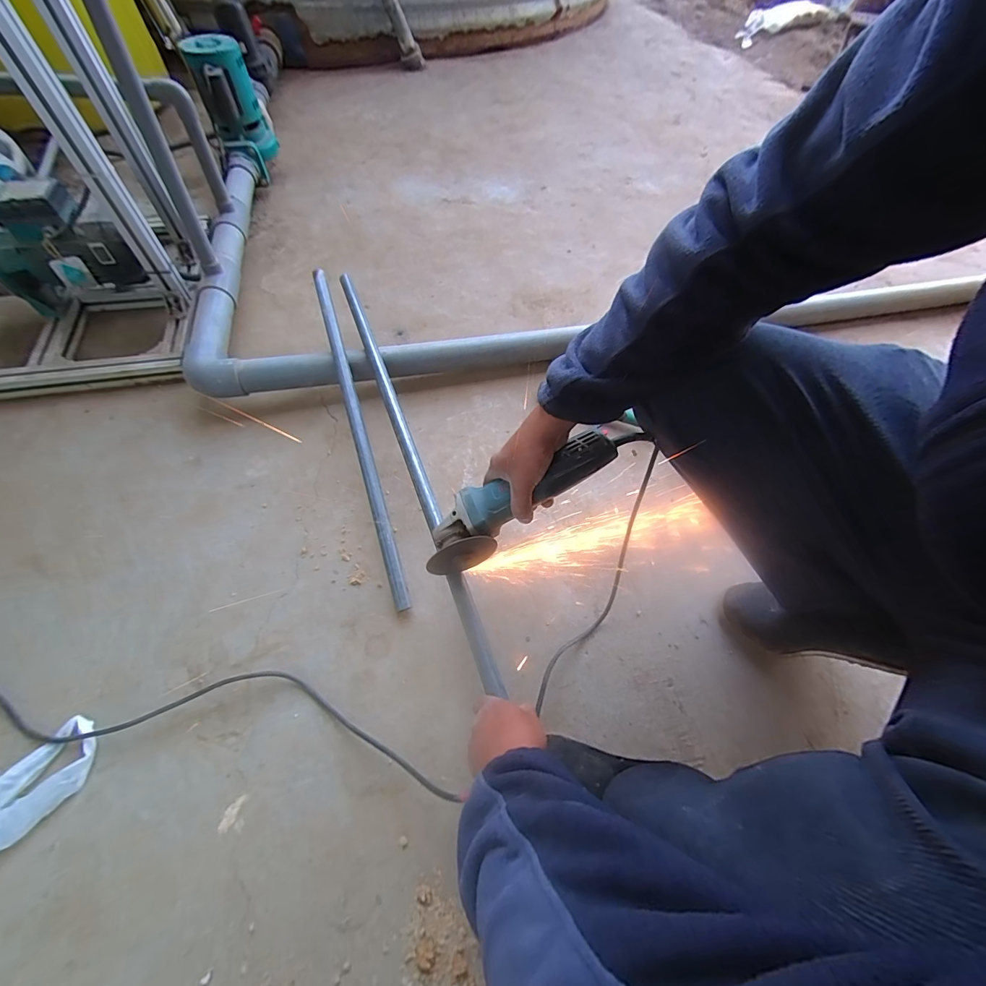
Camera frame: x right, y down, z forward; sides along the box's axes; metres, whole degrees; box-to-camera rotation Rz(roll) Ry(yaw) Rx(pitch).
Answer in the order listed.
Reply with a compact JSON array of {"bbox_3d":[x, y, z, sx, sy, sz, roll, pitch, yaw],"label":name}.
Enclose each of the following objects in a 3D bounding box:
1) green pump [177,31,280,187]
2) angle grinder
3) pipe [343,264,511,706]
[{"bbox_3d":[-0.703,-1.046,1.148,0.154,0.268,0.196,-20,62,-16],"label":"green pump"},{"bbox_3d":[0.047,0.000,0.548,0.312,0.071,0.069,-31,64,6],"label":"angle grinder"},{"bbox_3d":[-0.152,-0.102,0.701,0.025,0.022,0.842,-18,64,-14],"label":"pipe"}]

